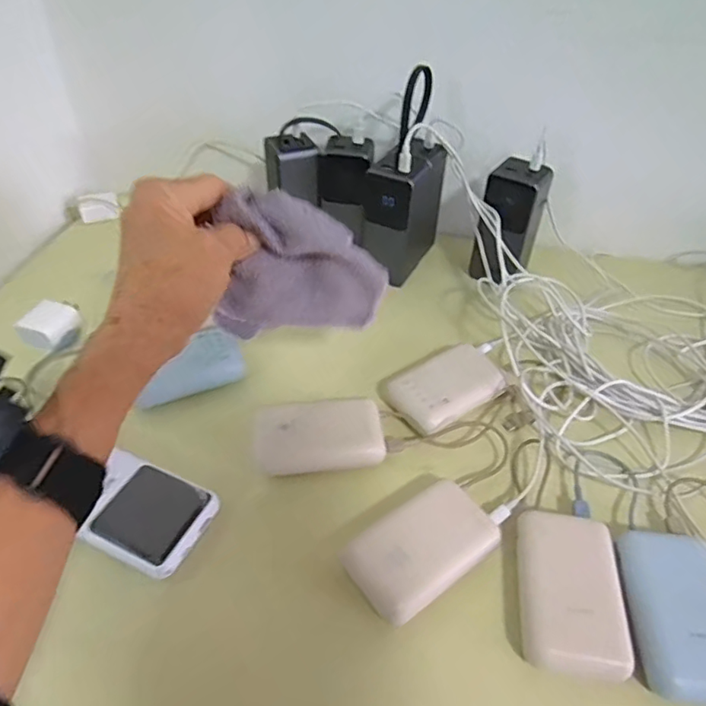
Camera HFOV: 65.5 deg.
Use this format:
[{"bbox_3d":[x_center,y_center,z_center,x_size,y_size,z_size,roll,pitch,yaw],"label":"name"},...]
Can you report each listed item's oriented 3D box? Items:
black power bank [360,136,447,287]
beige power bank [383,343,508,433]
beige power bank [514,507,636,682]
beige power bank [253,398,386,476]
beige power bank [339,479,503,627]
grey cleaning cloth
[{"bbox_3d":[0.052,-0.160,0.614,0.061,0.134,0.097,24,49,20],"label":"black power bank"},{"bbox_3d":[0.084,0.031,0.495,0.099,0.022,0.068,-22,50,-23],"label":"beige power bank"},{"bbox_3d":[0.143,0.159,0.364,0.066,0.027,0.103,7,45,4],"label":"beige power bank"},{"bbox_3d":[-0.028,0.069,0.445,0.102,0.032,0.051,-3,45,-6],"label":"beige power bank"},{"bbox_3d":[0.048,0.136,0.380,0.101,0.032,0.060,-26,52,-26],"label":"beige power bank"},{"bbox_3d":[-0.035,-0.057,0.377,0.115,0.109,0.021,-2,45,-5],"label":"grey cleaning cloth"}]

